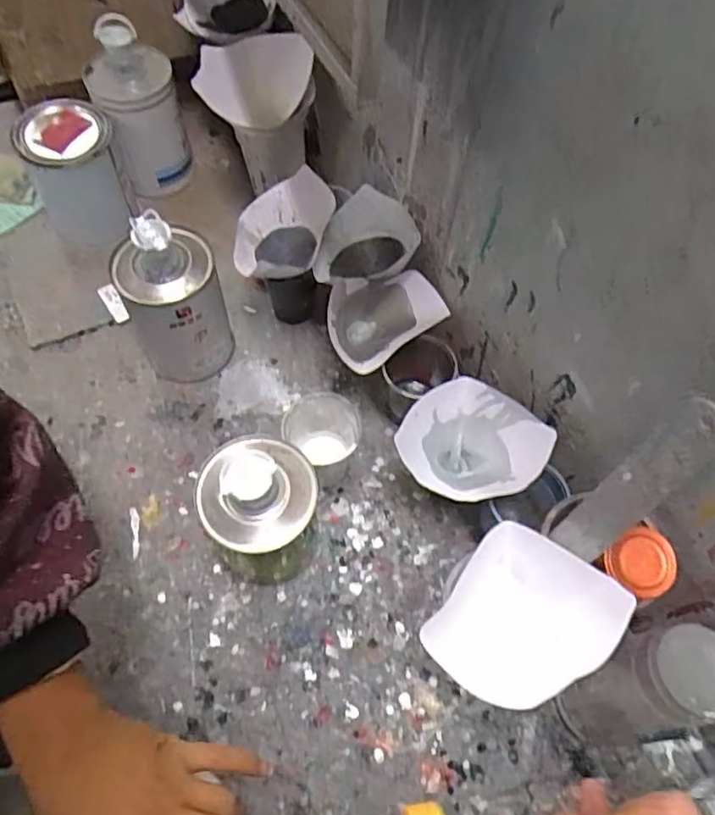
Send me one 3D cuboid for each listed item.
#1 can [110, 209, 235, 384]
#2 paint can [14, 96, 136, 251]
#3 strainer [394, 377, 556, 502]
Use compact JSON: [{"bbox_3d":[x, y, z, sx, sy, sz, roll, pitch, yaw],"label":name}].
[{"bbox_3d":[-0.188,-0.109,0.639,0.097,0.177,0.093,-22,67,-13],"label":"can"},{"bbox_3d":[-0.335,-0.281,0.745,0.102,0.124,0.128,-27,68,-15],"label":"paint can"},{"bbox_3d":[0.096,0.041,0.560,0.112,0.081,0.112,1,64,-2],"label":"strainer"}]

